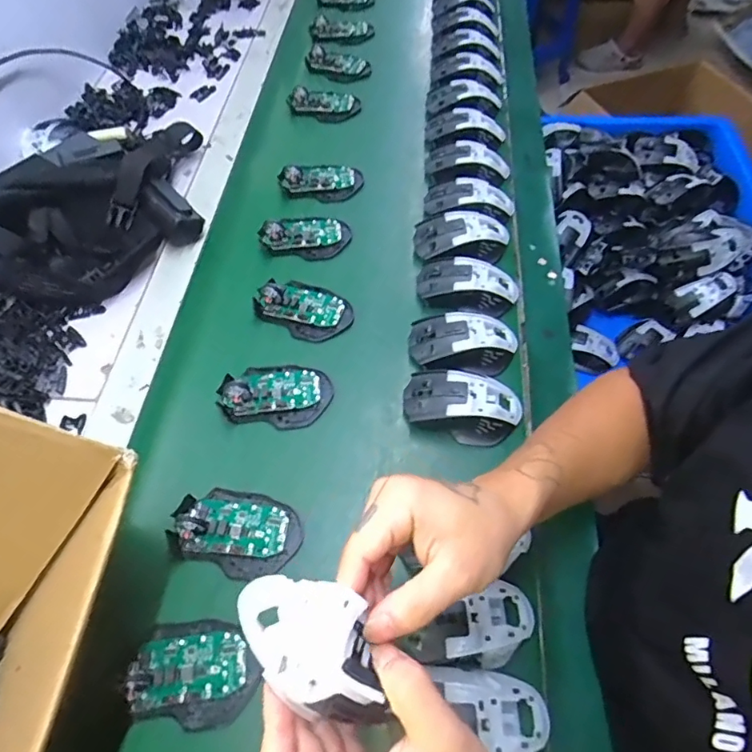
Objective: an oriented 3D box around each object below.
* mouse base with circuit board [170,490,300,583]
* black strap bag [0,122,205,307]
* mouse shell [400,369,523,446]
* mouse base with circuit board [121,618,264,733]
[{"bbox_3d":[-0.125,0.136,0.460,0.111,0.024,0.073,17,59,12],"label":"mouse base with circuit board"},{"bbox_3d":[-0.397,-0.227,0.652,0.332,0.096,0.291,-14,58,-8],"label":"black strap bag"},{"bbox_3d":[0.087,0.025,0.513,0.118,0.033,0.069,14,58,10],"label":"mouse shell"},{"bbox_3d":[-0.142,0.232,0.402,0.095,0.025,0.072,1,57,2],"label":"mouse base with circuit board"}]

